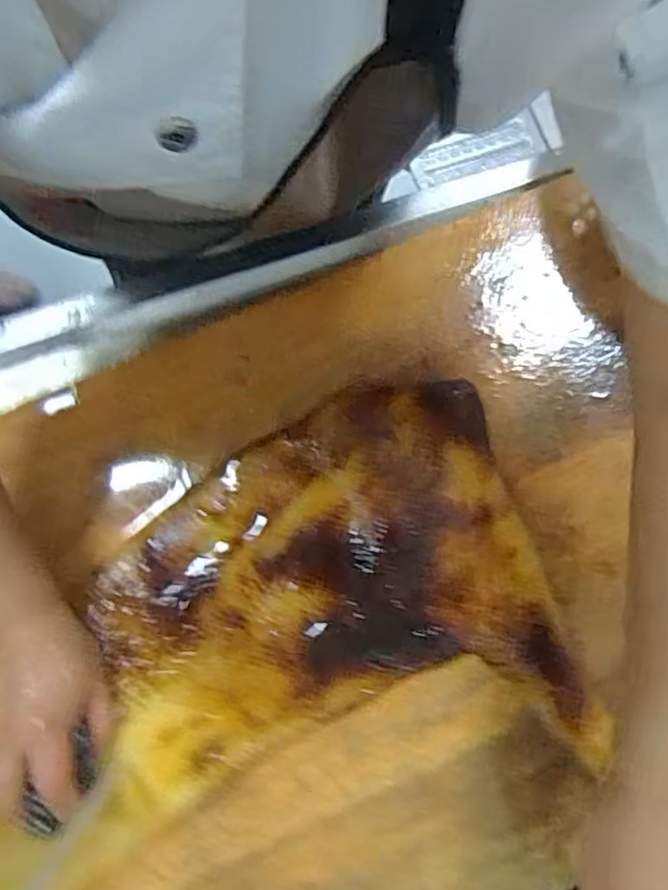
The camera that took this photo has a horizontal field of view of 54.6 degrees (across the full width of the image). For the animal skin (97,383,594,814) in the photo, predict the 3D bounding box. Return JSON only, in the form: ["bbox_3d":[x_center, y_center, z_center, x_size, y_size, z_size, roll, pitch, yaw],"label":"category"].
[{"bbox_3d":[-0.012,0.100,0.436,0.295,0.027,0.242,-17,79,-5],"label":"animal skin"}]

